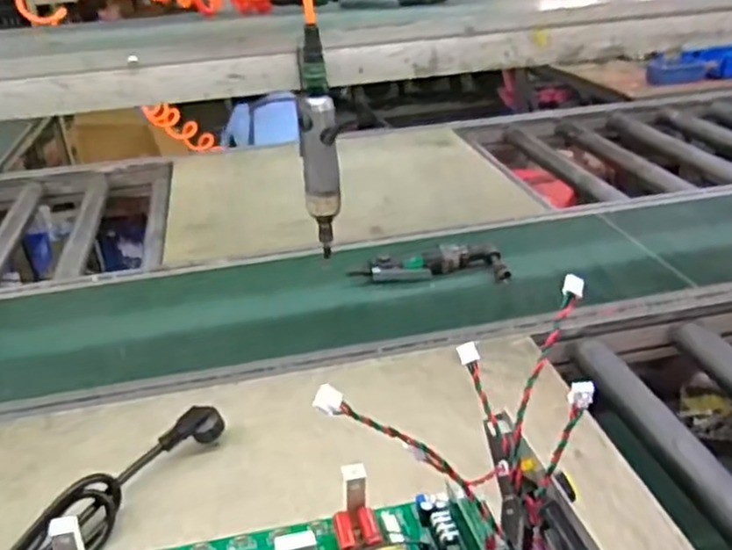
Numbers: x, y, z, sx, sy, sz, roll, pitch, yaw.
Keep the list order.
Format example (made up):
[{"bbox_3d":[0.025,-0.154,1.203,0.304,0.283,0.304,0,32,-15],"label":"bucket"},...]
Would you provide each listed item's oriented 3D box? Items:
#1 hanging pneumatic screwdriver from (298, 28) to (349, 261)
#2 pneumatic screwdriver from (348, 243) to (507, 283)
[{"bbox_3d":[-0.051,-0.141,0.803,0.050,0.252,0.041,-5,28,-2],"label":"hanging pneumatic screwdriver"},{"bbox_3d":[0.099,-0.010,1.100,0.243,0.052,0.062,0,27,6],"label":"pneumatic screwdriver"}]

